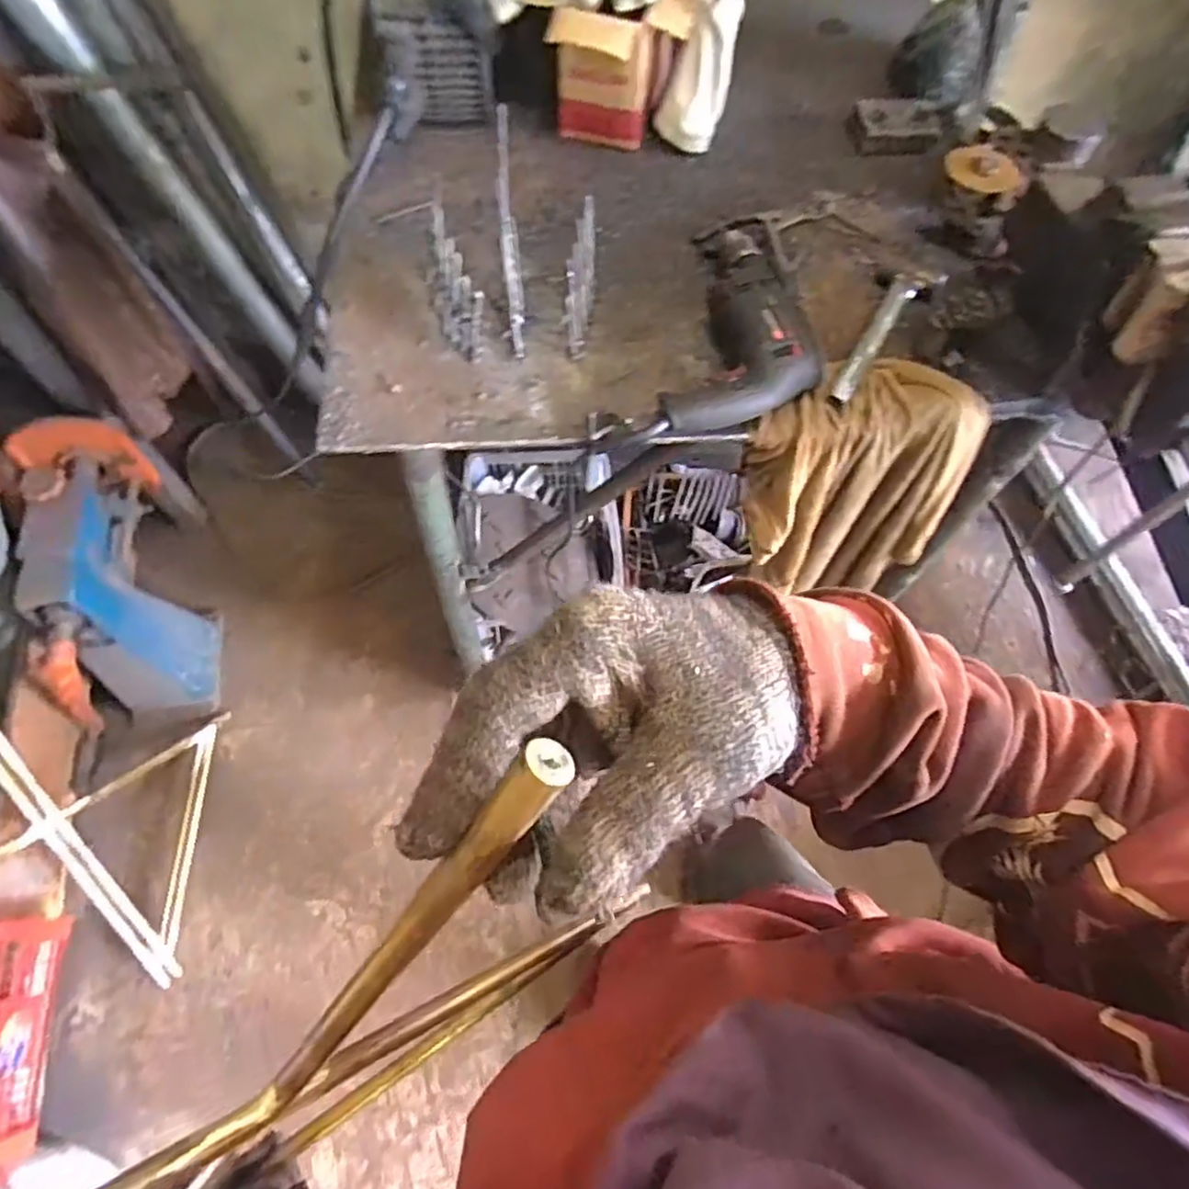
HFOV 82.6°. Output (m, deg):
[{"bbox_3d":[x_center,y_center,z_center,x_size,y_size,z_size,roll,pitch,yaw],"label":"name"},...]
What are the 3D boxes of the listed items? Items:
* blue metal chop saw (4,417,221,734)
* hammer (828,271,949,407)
[{"bbox_3d":[-0.921,-0.029,1.312,0.198,0.429,0.483,-9,65,-7],"label":"blue metal chop saw"},{"bbox_3d":[0.309,-0.292,0.748,0.065,0.033,0.226,33,67,13],"label":"hammer"}]

